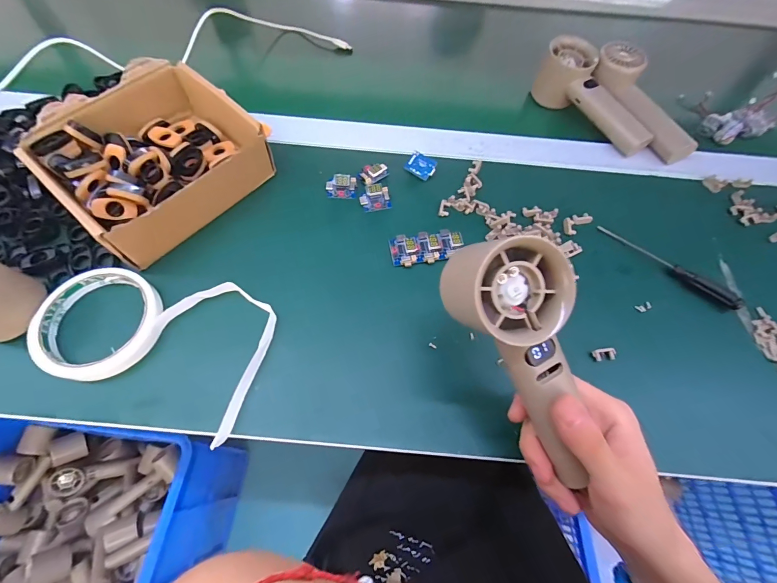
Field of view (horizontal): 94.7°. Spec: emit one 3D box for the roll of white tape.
[{"bbox_3d":[-0.188,0.033,0.294,0.181,0.021,0.113,20,65,7],"label":"roll of white tape"}]

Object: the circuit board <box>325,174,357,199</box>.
[{"bbox_3d":[-0.048,-0.108,0.363,0.031,0.015,0.021,-2,64,-4],"label":"circuit board"}]

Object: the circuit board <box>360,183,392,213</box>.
[{"bbox_3d":[-0.013,-0.095,0.361,0.030,0.015,0.021,-13,66,-9],"label":"circuit board"}]

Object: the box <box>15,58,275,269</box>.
[{"bbox_3d":[-0.221,-0.129,0.339,0.145,0.054,0.165,38,68,15],"label":"box"}]

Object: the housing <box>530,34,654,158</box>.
[{"bbox_3d":[0.246,-0.228,0.422,0.055,0.052,0.159,-33,70,-17],"label":"housing"}]

